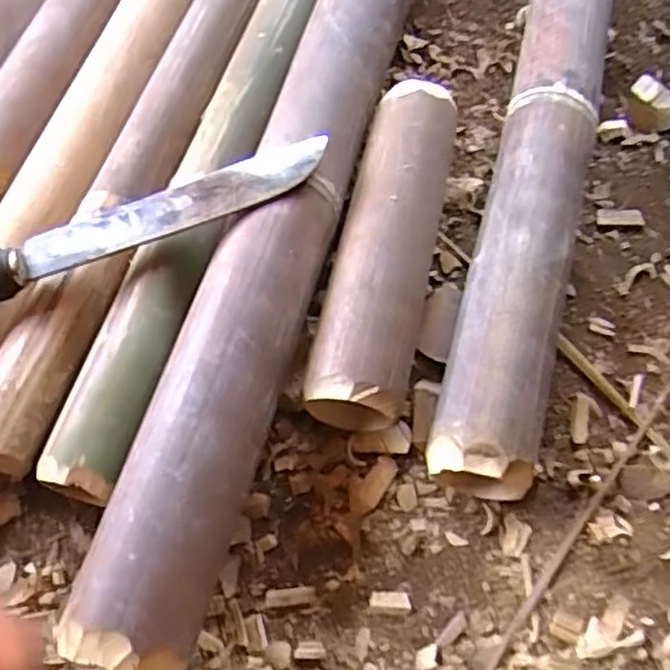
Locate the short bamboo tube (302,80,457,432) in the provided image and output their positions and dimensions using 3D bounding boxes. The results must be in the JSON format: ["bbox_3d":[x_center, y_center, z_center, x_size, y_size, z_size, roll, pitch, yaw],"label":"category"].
[{"bbox_3d":[0.037,-0.061,0.497,0.065,0.070,0.260,10,65,7],"label":"short bamboo tube"}]

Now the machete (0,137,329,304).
[{"bbox_3d":[-0.168,-0.060,0.462,0.347,0.035,0.046,-20,65,-7],"label":"machete"}]

